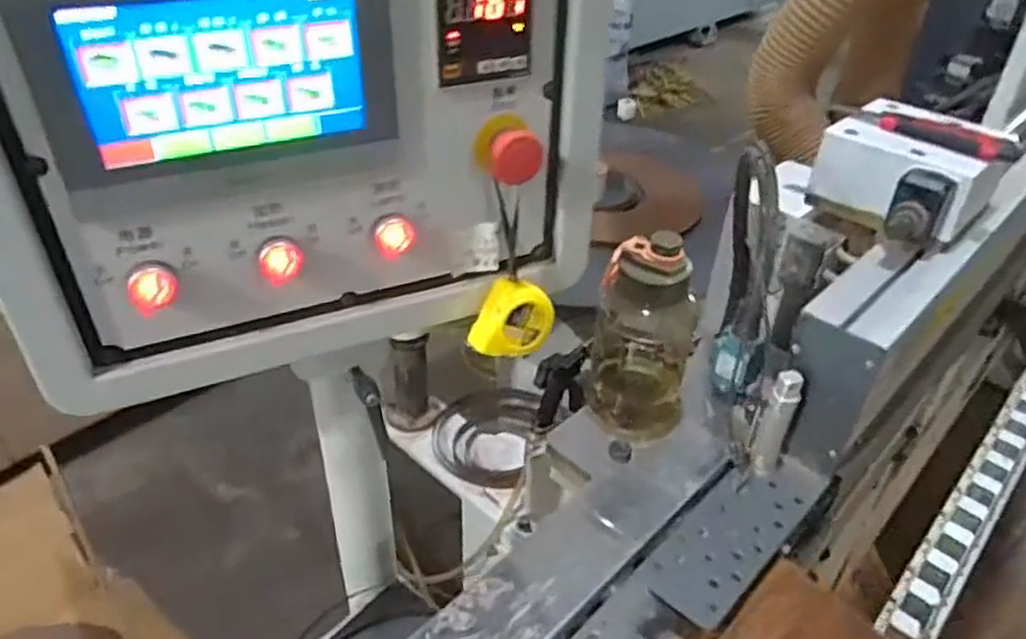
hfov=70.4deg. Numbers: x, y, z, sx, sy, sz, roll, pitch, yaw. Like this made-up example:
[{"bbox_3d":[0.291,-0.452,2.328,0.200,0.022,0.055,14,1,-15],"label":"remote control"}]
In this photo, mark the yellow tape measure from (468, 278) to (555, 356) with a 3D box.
[{"bbox_3d":[-0.003,-0.001,0.584,0.066,0.058,0.028,-13,40,-19],"label":"yellow tape measure"}]

